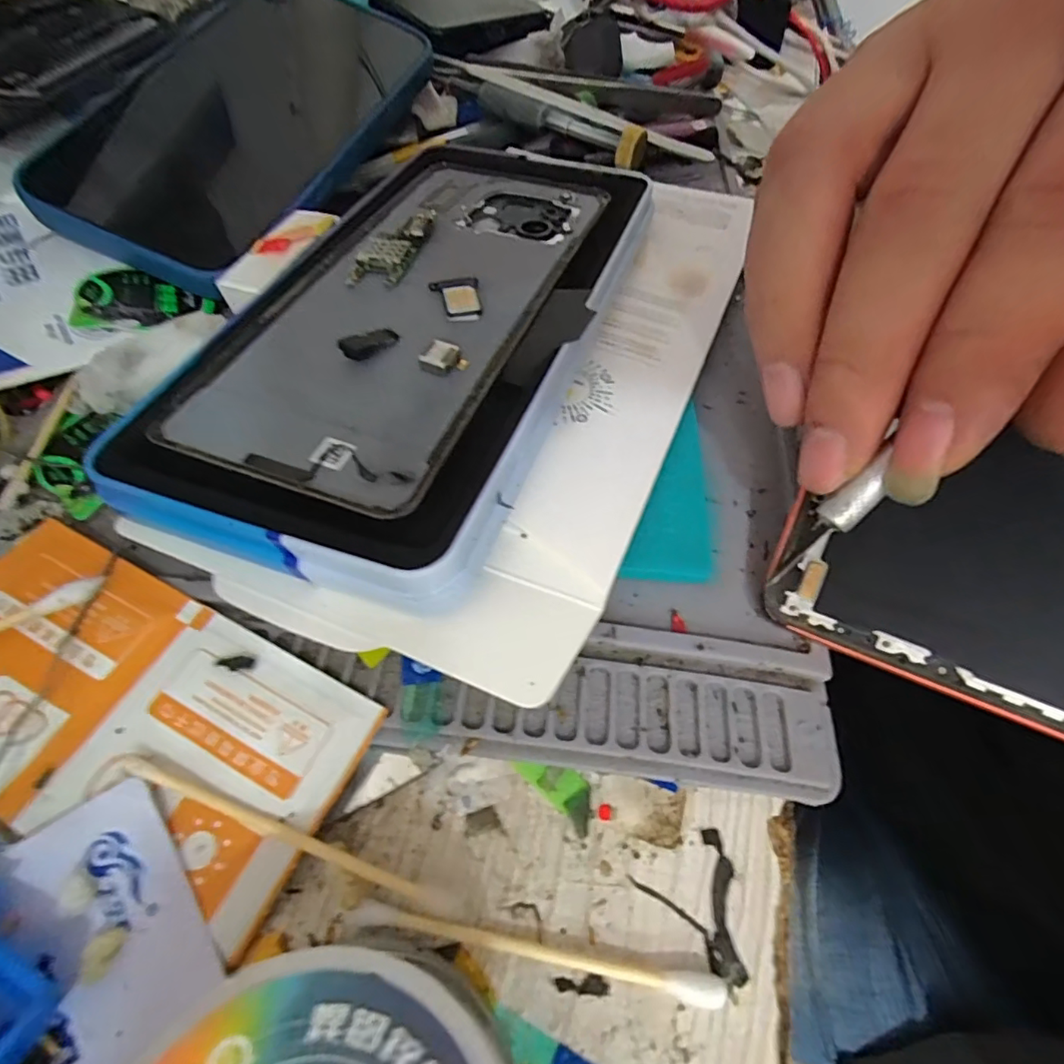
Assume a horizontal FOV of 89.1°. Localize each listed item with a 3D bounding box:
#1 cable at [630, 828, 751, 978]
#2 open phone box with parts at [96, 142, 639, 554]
[{"bbox_3d":[0.033,0.071,0.102,0.019,0.004,0.021,-25,60,-17],"label":"cable"},{"bbox_3d":[-0.032,-0.075,0.166,0.101,0.021,0.183,19,58,11],"label":"open phone box with parts"}]

